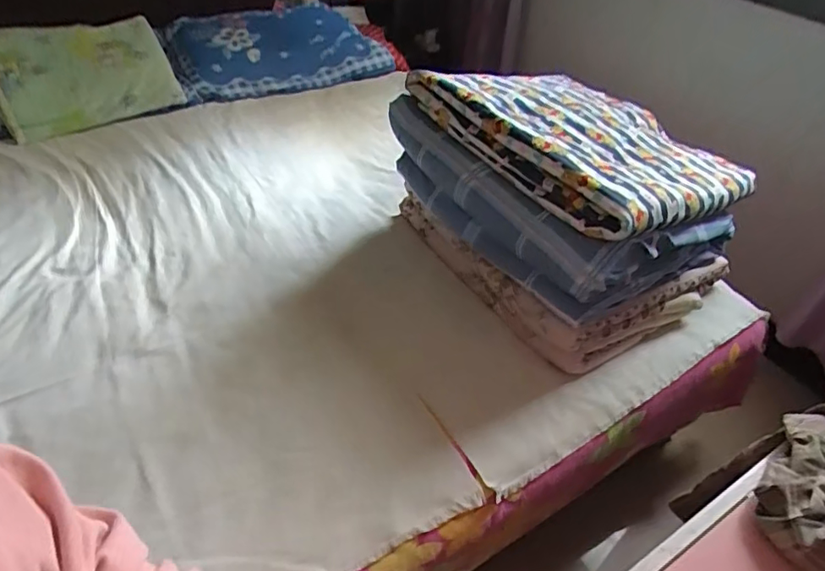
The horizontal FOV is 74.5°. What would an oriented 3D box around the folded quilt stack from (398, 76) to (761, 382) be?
[{"bbox_3d":[0.335,-0.209,1.229,0.549,0.382,0.629,-20,48,-25],"label":"folded quilt stack"}]

